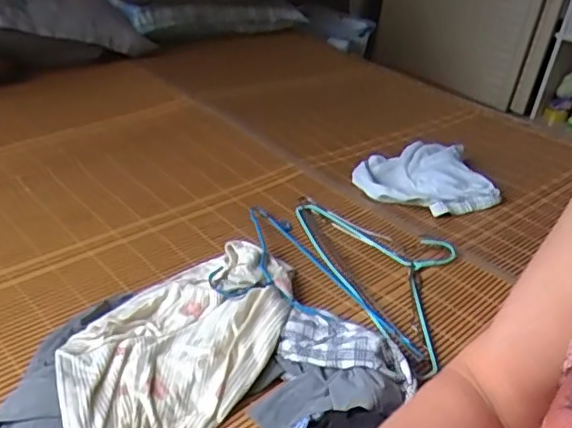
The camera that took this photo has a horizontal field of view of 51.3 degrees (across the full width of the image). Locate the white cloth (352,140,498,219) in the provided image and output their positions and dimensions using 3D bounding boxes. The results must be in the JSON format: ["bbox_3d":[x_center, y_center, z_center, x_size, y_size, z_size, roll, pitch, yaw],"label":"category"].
[{"bbox_3d":[0.279,-0.072,1.178,0.279,0.049,0.207,-10,35,-27],"label":"white cloth"}]

